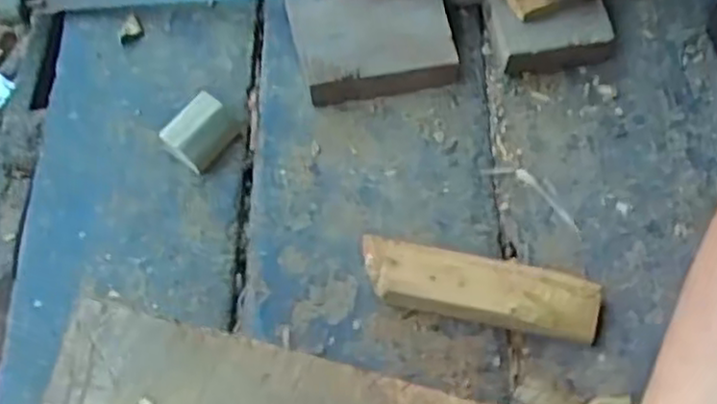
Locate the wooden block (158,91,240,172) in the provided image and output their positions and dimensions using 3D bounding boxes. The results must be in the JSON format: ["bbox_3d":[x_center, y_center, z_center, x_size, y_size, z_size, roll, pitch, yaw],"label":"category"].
[{"bbox_3d":[-0.142,-0.064,0.660,0.042,0.044,0.062,36,70,15],"label":"wooden block"}]

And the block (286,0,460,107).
[{"bbox_3d":[0.013,-0.154,0.691,0.146,0.048,0.108,-8,66,-4],"label":"block"}]

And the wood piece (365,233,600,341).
[{"bbox_3d":[0.099,0.072,0.594,0.192,0.045,0.050,10,66,4],"label":"wood piece"}]

